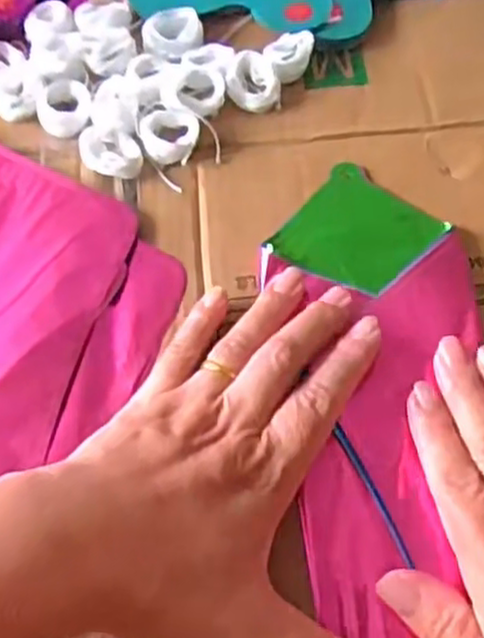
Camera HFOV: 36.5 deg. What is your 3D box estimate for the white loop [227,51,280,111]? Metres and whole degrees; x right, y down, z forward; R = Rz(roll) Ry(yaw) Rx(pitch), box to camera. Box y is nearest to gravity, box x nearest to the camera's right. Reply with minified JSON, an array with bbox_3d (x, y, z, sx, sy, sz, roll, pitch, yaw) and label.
[{"bbox_3d":[0.006,-0.122,0.380,0.027,0.013,0.033,-4,60,0],"label":"white loop"}]

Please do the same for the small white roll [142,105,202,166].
[{"bbox_3d":[-0.035,-0.091,0.367,0.028,0.014,0.033,-7,60,-2],"label":"small white roll"}]

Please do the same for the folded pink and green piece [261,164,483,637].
[{"bbox_3d":[0.057,0.054,0.297,0.084,0.017,0.266,-1,66,2],"label":"folded pink and green piece"}]

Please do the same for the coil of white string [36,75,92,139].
[{"bbox_3d":[-0.090,-0.108,0.375,0.027,0.011,0.034,-16,60,-7],"label":"coil of white string"}]

